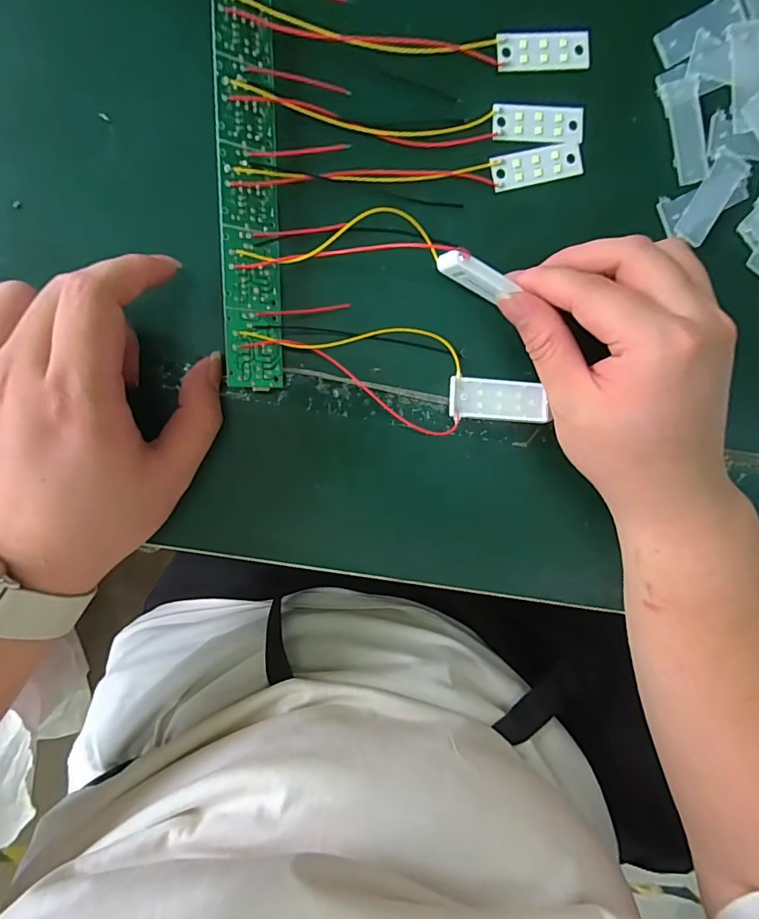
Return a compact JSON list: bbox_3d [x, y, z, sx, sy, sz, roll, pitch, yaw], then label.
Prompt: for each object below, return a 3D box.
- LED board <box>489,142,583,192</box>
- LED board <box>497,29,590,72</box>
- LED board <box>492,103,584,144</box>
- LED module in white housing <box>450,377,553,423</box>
[{"bbox_3d":[0.079,-0.146,0.237,0.046,0.004,0.016,-14,99,-4],"label":"LED board"},{"bbox_3d":[0.080,-0.198,0.232,0.045,0.004,0.017,-6,98,-6],"label":"LED board"},{"bbox_3d":[0.078,-0.165,0.234,0.045,0.004,0.017,-1,97,-6],"label":"LED board"},{"bbox_3d":[0.061,-0.030,0.245,0.051,0.009,0.020,3,97,-7],"label":"LED module in white housing"}]

